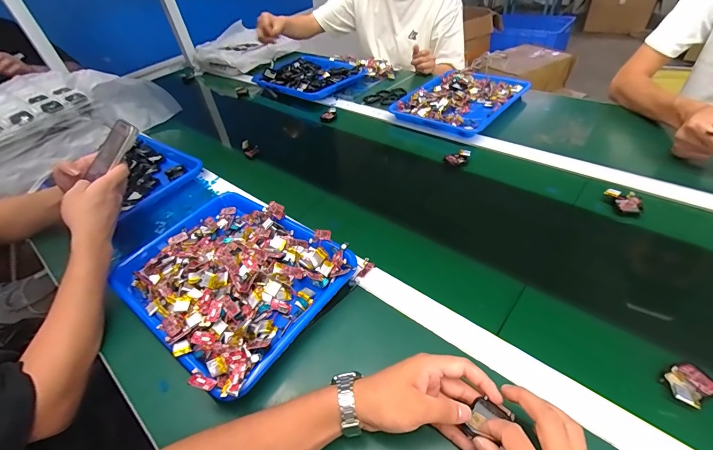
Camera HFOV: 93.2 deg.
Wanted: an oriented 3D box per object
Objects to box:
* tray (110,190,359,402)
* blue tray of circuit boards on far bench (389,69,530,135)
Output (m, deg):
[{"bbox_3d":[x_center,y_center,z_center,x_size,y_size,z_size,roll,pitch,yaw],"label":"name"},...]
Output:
[{"bbox_3d":[-0.195,0.064,0.516,0.337,0.053,0.259,25,52,32],"label":"tray"},{"bbox_3d":[0.267,-0.323,0.866,0.235,0.031,0.297,27,53,33],"label":"blue tray of circuit boards on far bench"}]

